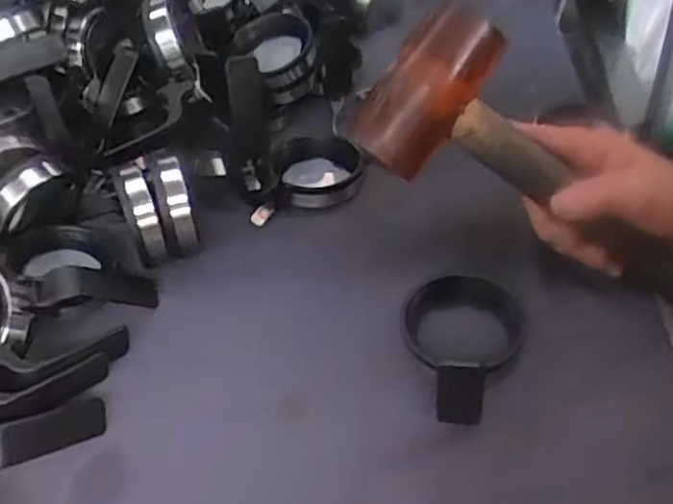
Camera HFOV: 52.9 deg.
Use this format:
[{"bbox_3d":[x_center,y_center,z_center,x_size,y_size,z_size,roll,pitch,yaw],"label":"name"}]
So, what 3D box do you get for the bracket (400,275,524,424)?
[{"bbox_3d":[0.071,0.054,0.389,0.070,0.020,0.101,3,45,12],"label":"bracket"}]

